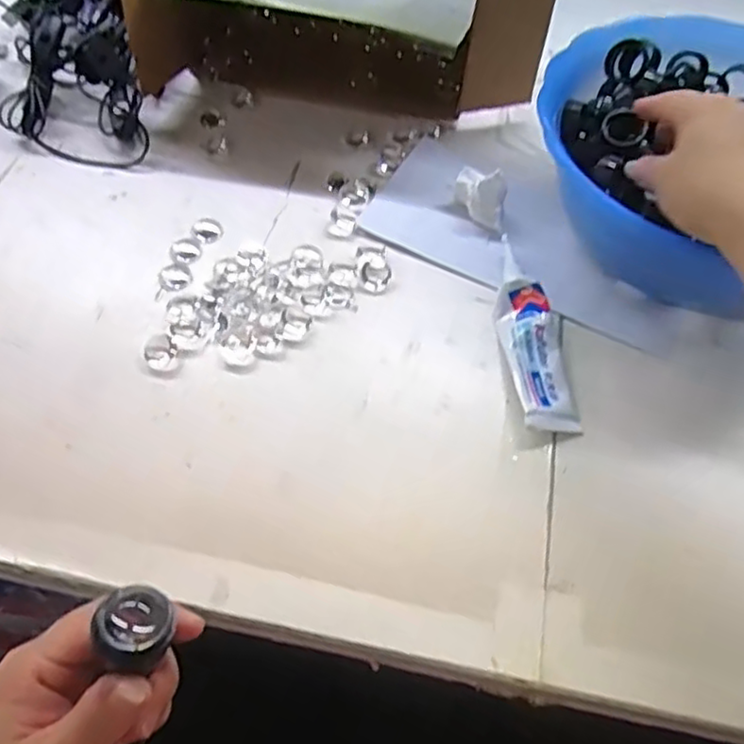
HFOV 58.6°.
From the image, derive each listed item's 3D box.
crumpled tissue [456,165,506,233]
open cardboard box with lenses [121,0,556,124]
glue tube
[{"bbox_3d":[0.079,-0.128,0.487,0.036,0.034,0.037,9,57,4],"label":"crumpled tissue"},{"bbox_3d":[-0.021,-0.299,0.541,0.299,0.126,0.170,11,57,5],"label":"open cardboard box with lenses"},{"bbox_3d":[0.105,-0.028,0.428,0.042,0.023,0.145,1,56,-1],"label":"glue tube"}]

